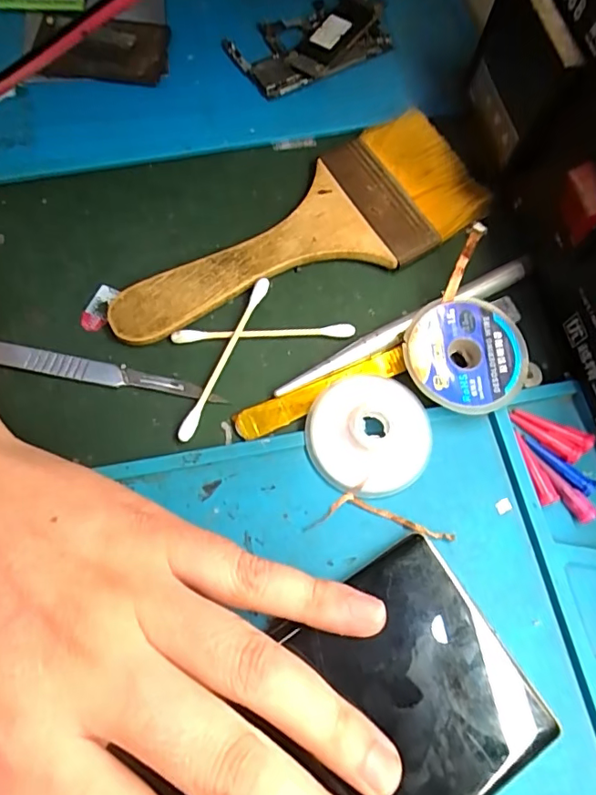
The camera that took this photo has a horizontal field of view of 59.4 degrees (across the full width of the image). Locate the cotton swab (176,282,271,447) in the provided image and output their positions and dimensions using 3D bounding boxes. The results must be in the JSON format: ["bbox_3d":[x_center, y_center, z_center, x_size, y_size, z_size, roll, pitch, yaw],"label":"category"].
[{"bbox_3d":[-0.028,-0.016,0.199,0.005,0.007,0.070,23,71,6],"label":"cotton swab"}]

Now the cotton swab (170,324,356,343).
[{"bbox_3d":[-0.013,-0.025,0.204,0.070,0.004,0.004,-2,70,-3],"label":"cotton swab"}]

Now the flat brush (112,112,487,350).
[{"bbox_3d":[-0.001,-0.065,0.214,0.157,0.011,0.060,-29,73,-12],"label":"flat brush"}]

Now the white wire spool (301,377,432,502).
[{"bbox_3d":[0.027,0.014,0.186,0.044,0.014,0.040,1,70,-2],"label":"white wire spool"}]

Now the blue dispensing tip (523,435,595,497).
[{"bbox_3d":[0.094,0.025,0.189,0.029,0.004,0.007,40,74,12],"label":"blue dispensing tip"}]

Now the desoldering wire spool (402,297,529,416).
[{"bbox_3d":[0.063,-0.016,0.198,0.044,0.011,0.045,1,70,-2],"label":"desoldering wire spool"}]

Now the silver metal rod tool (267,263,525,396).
[{"bbox_3d":[0.042,-0.027,0.204,0.112,0.008,0.007,-27,73,-11],"label":"silver metal rod tool"}]

